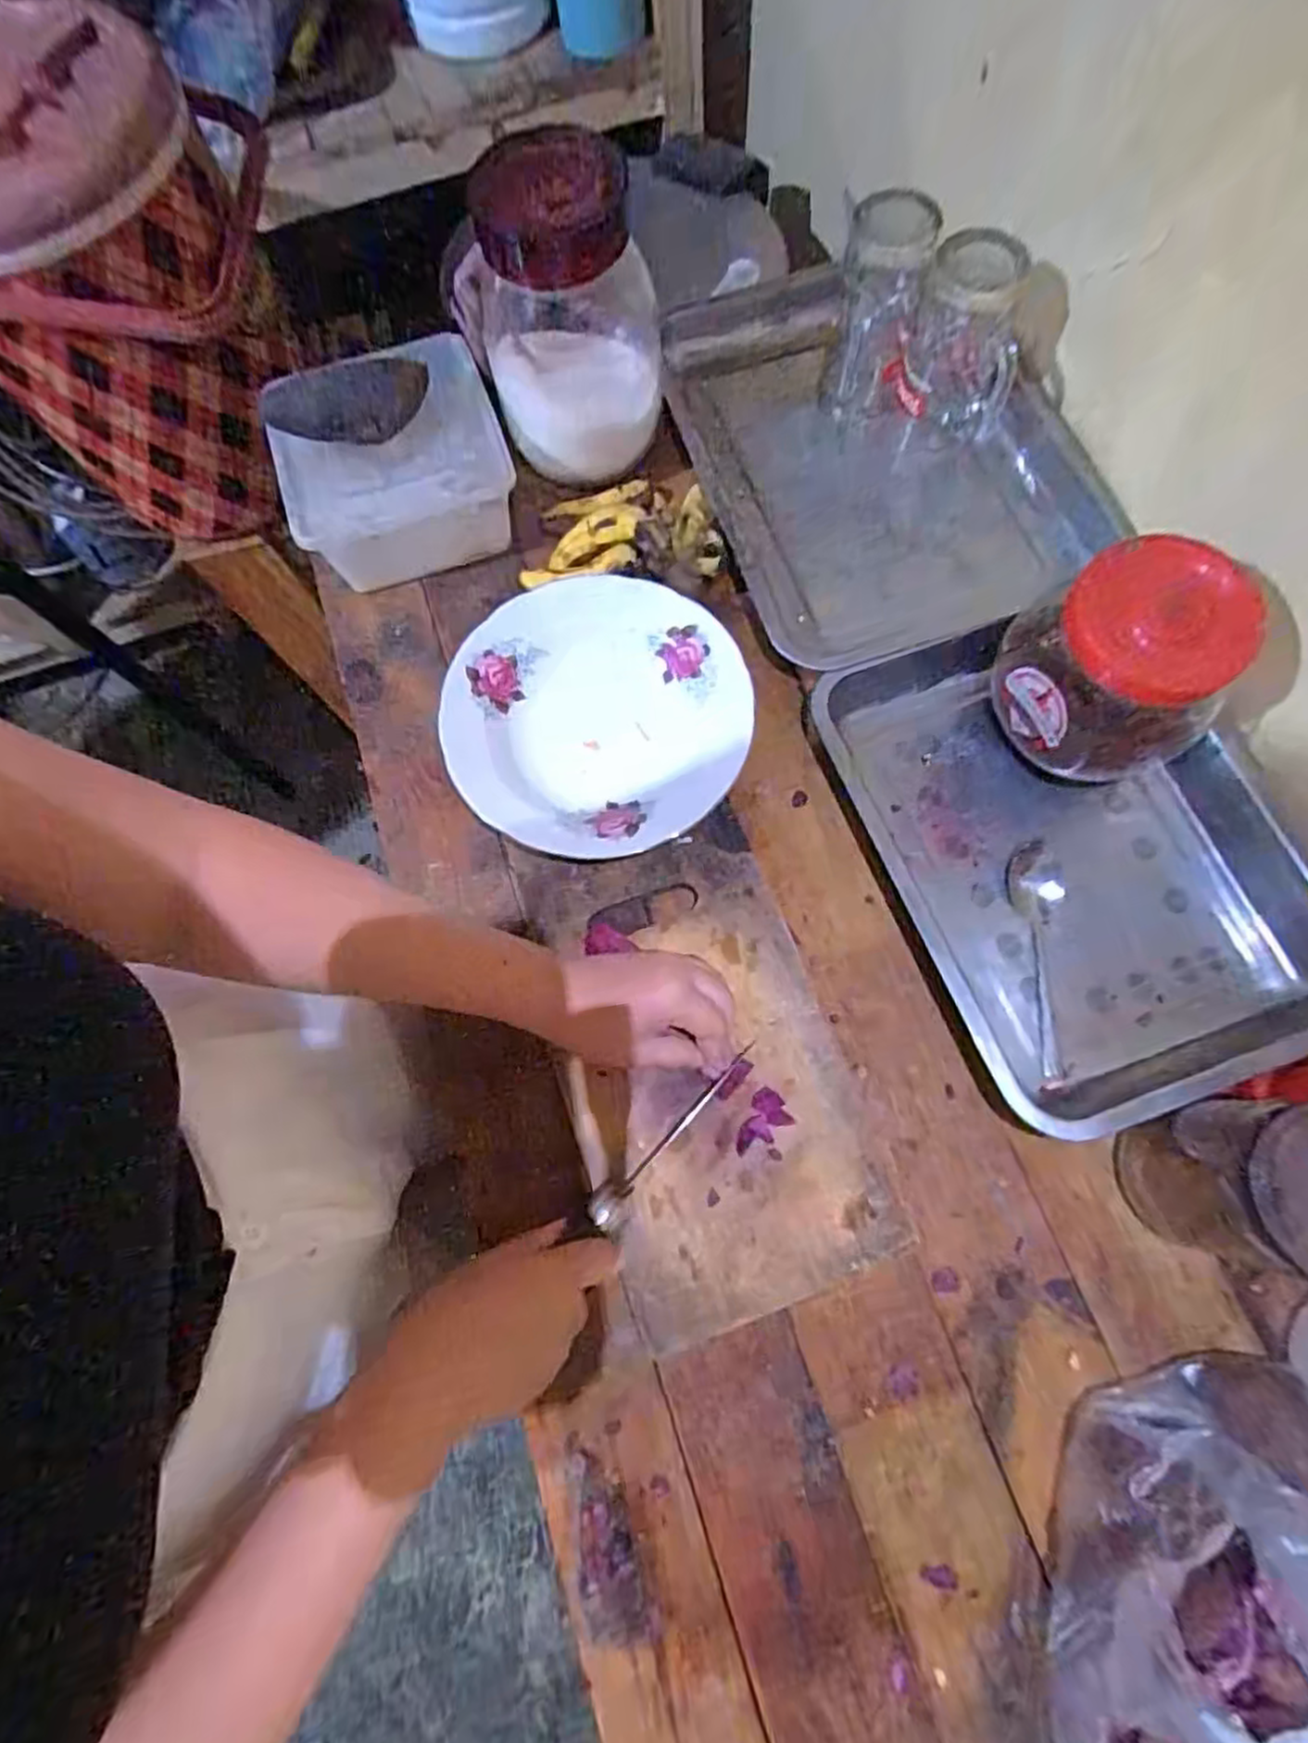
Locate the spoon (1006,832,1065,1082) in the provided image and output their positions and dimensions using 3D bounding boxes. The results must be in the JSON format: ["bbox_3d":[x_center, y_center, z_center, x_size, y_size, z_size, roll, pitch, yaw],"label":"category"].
[{"bbox_3d":[0.253,0.054,0.489,0.032,0.022,0.160,7,76,3],"label":"spoon"}]

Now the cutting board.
[{"bbox_3d":[0.026,0.115,0.487,0.170,0.018,0.318,-20,76,-4],"label":"cutting board"}]

